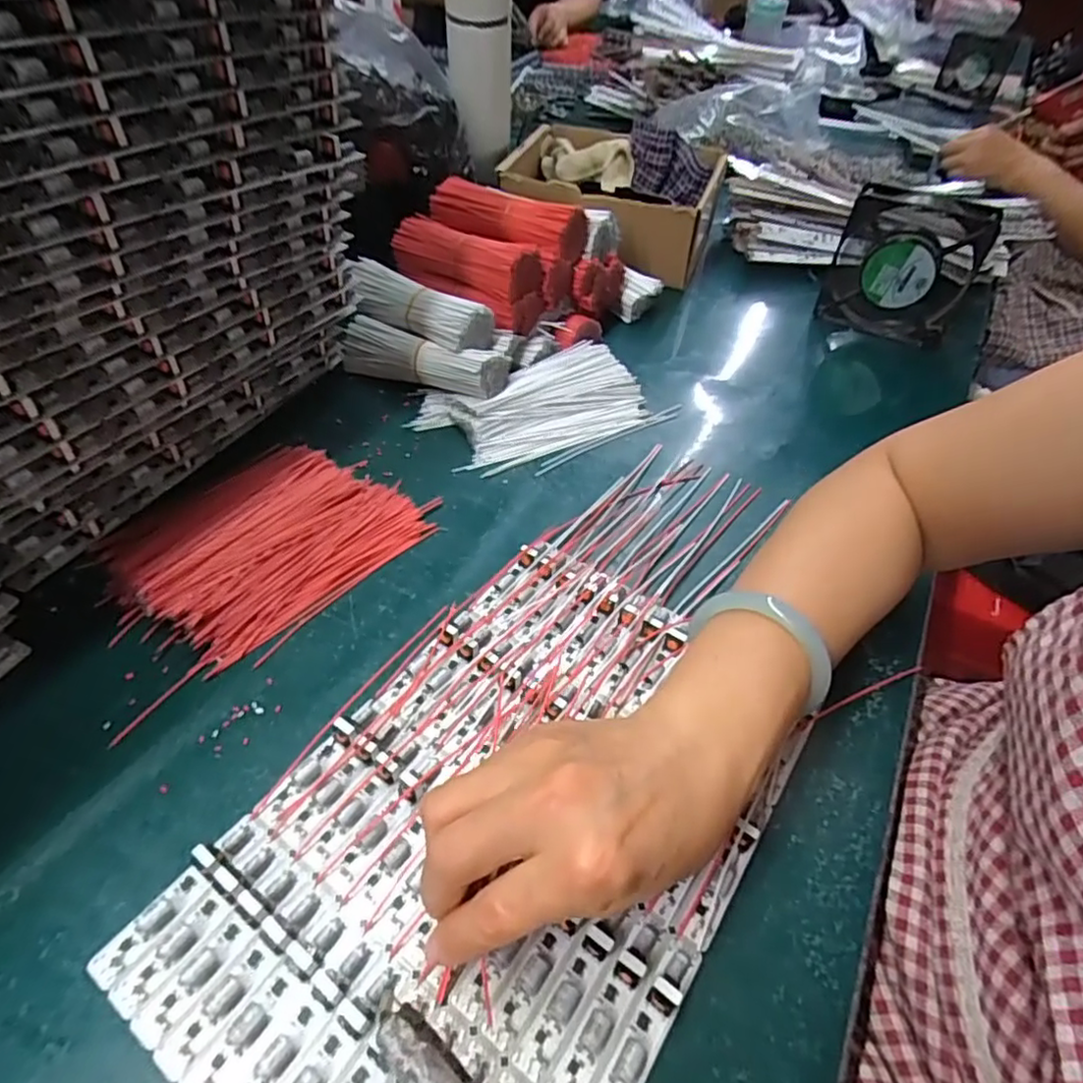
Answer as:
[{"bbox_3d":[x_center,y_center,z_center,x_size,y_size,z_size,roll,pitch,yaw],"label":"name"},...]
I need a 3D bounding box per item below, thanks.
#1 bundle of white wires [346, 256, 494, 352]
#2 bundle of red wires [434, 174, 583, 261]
[{"bbox_3d":[-0.105,-0.194,0.521,0.145,0.033,0.049,31,52,21],"label":"bundle of white wires"},{"bbox_3d":[-0.034,-0.287,0.554,0.147,0.035,0.050,23,49,14],"label":"bundle of red wires"}]

